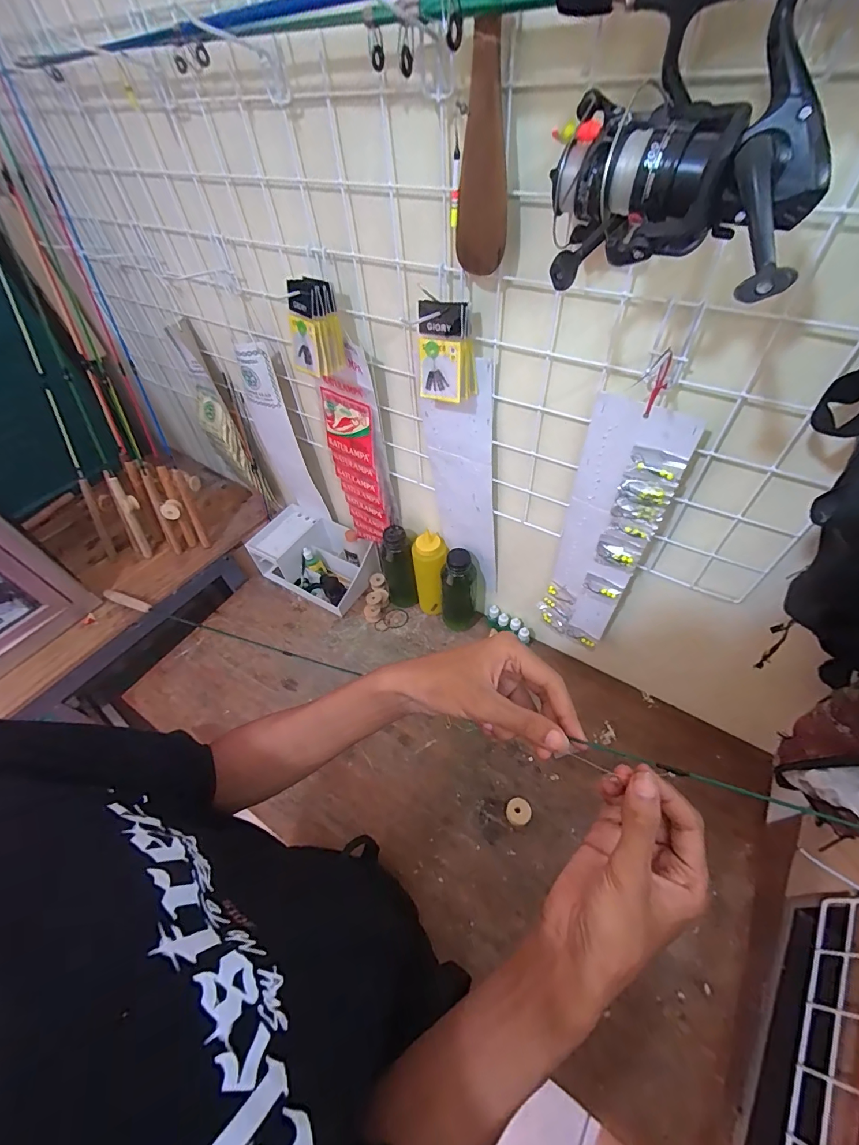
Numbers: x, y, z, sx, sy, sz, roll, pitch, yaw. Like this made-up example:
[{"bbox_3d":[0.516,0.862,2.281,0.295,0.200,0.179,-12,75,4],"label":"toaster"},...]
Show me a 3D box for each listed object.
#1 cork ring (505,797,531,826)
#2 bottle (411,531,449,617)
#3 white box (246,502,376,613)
[{"bbox_3d":[0.130,0.352,0.631,0.035,0.024,0.034,-2,51,3],"label":"cork ring"},{"bbox_3d":[0.003,0.010,0.800,0.063,0.188,0.048,0,51,5],"label":"bottle"},{"bbox_3d":[-0.241,-0.033,0.920,0.233,0.101,0.154,23,57,22],"label":"white box"}]

